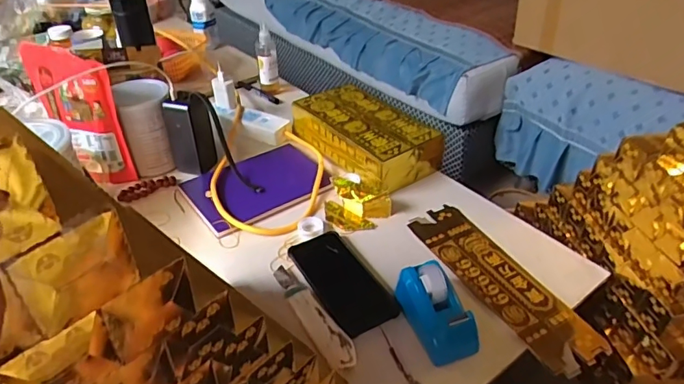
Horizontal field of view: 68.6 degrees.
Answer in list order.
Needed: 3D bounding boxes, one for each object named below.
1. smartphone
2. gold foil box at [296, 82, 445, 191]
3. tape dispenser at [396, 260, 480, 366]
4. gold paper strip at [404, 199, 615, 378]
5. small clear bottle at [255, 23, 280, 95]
[{"bbox_3d":[0.000,0.109,0.626,0.075,0.014,0.158,-20,41,-23],"label":"smartphone"},{"bbox_3d":[0.034,-0.100,0.867,0.139,0.067,0.247,-26,44,-28],"label":"gold foil box"},{"bbox_3d":[0.106,0.131,0.563,0.057,0.060,0.109,-16,40,-18],"label":"tape dispenser"},{"bbox_3d":[0.199,0.110,0.645,0.087,0.010,0.287,-18,40,-20],"label":"gold paper strip"},{"bbox_3d":[-0.156,-0.277,1.047,0.041,0.133,0.044,-6,38,-6],"label":"small clear bottle"}]

